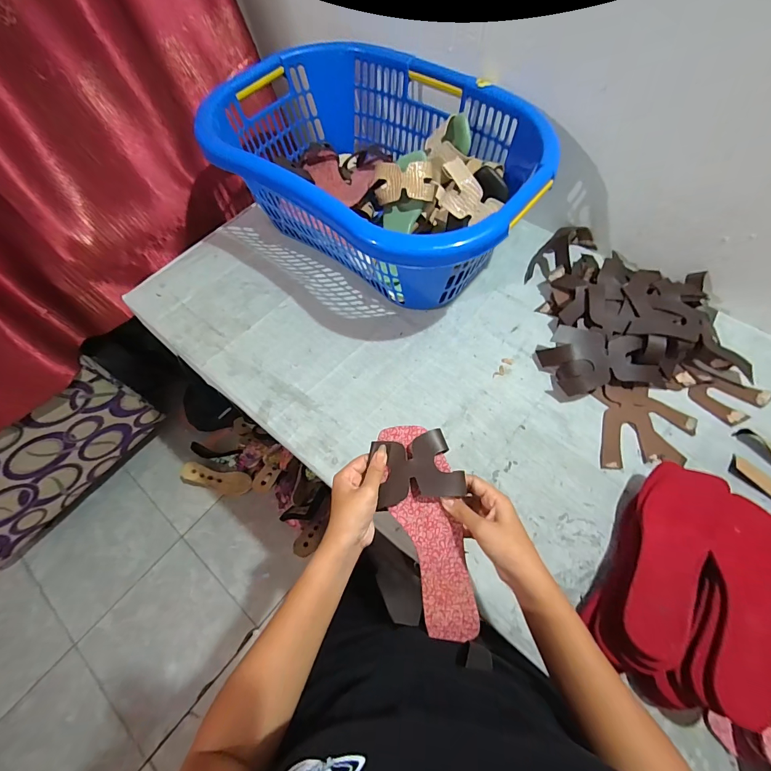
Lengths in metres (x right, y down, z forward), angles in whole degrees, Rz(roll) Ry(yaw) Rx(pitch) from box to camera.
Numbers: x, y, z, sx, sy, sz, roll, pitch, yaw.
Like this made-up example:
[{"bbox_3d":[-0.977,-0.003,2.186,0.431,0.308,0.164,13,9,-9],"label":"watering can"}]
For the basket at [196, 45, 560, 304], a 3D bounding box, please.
[{"bbox_3d":[-0.005,-0.395,0.703,0.594,0.235,0.395,31,69,18],"label":"basket"}]

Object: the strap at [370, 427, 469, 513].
[{"bbox_3d":[0.036,0.092,0.407,0.094,0.011,0.072,-12,85,7],"label":"strap"}]

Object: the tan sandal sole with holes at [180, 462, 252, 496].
[{"bbox_3d":[-0.597,0.334,1.286,0.248,0.064,0.081,7,63,8],"label":"tan sandal sole with holes"}]

